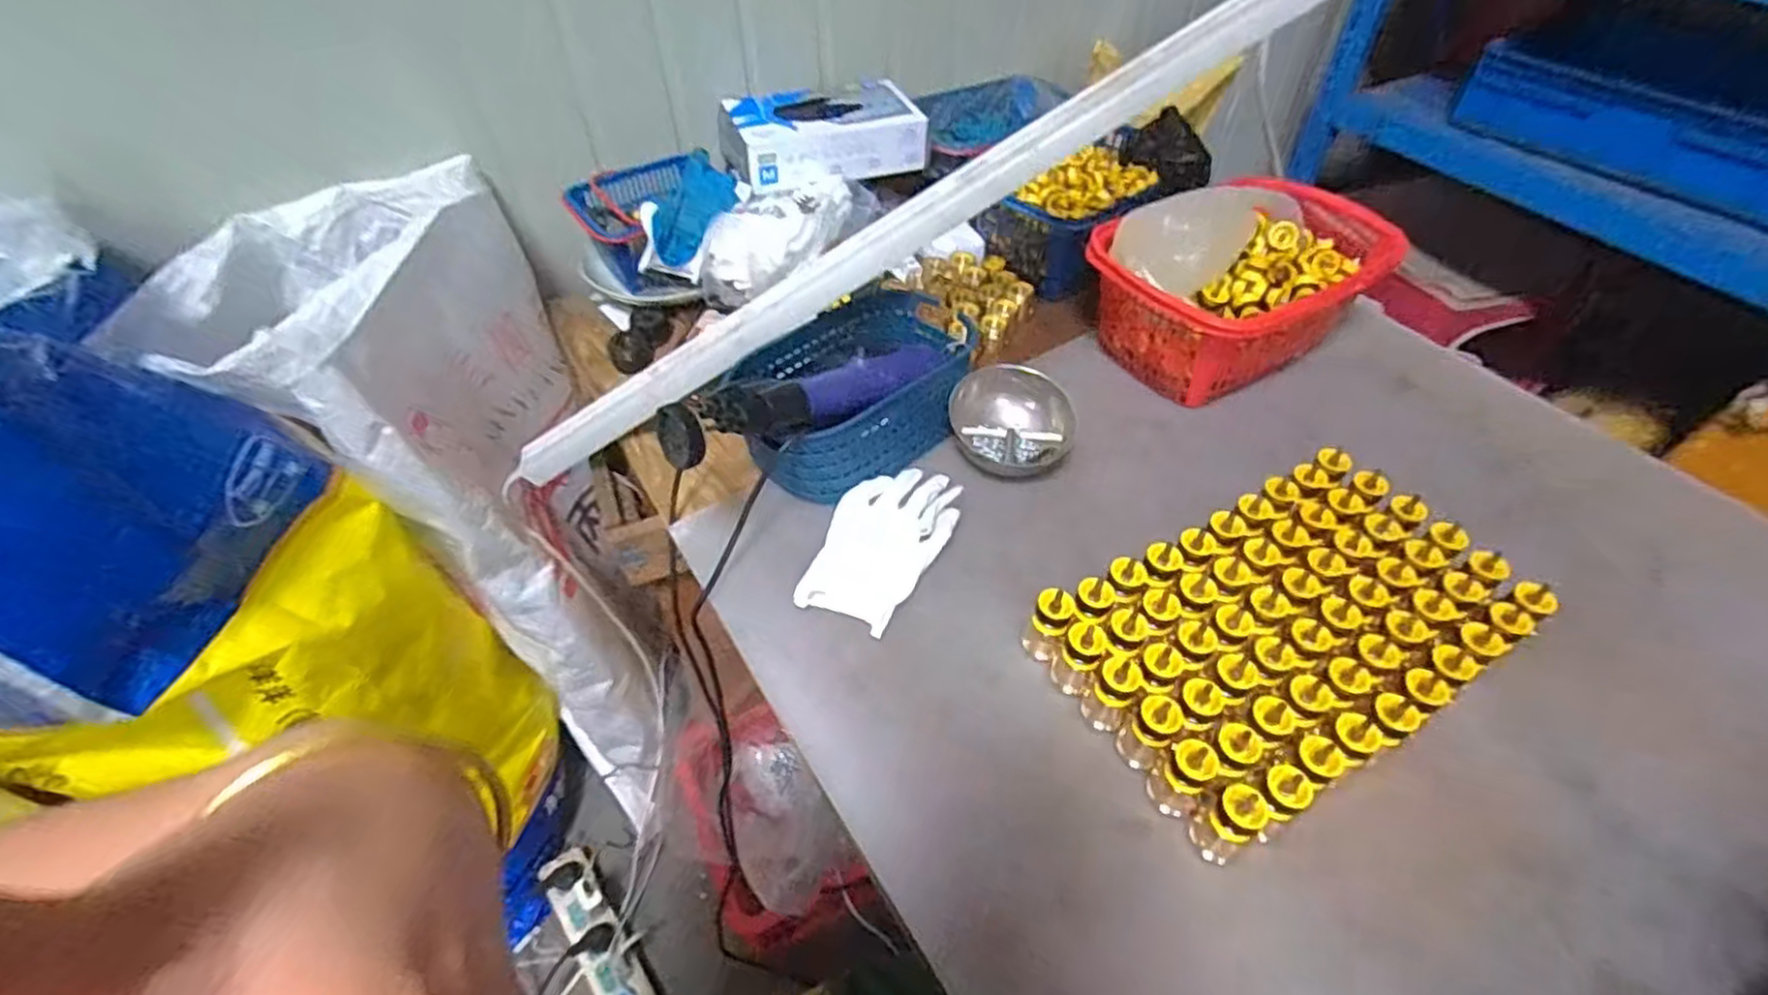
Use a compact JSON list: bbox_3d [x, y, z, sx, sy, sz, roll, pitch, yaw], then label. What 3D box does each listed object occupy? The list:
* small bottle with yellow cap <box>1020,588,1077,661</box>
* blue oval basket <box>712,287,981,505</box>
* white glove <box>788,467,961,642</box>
[{"bbox_3d":[0.118,0.089,0.542,0.028,0.047,0.027,27,54,23],"label":"small bottle with yellow cap"},{"bbox_3d":[-0.030,-0.087,0.667,0.224,0.088,0.131,-31,55,-24],"label":"blue oval basket"},{"bbox_3d":[0.001,0.035,0.610,0.091,0.018,0.155,19,52,17],"label":"white glove"}]

